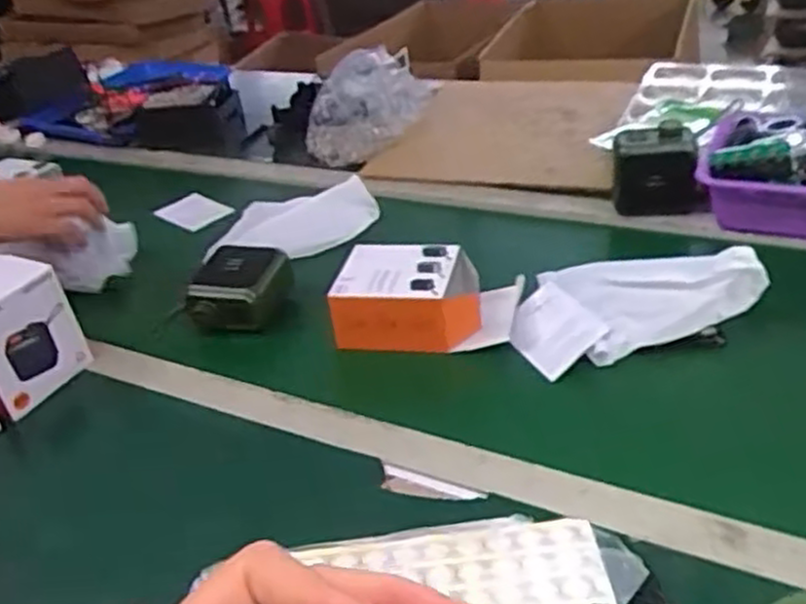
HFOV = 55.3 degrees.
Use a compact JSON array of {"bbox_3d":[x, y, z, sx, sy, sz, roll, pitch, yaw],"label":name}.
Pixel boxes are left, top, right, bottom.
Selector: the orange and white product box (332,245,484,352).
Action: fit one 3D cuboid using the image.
[{"bbox_3d":[0.009,-0.006,0.753,0.136,0.059,0.105,2,35,17],"label":"orange and white product box"}]

